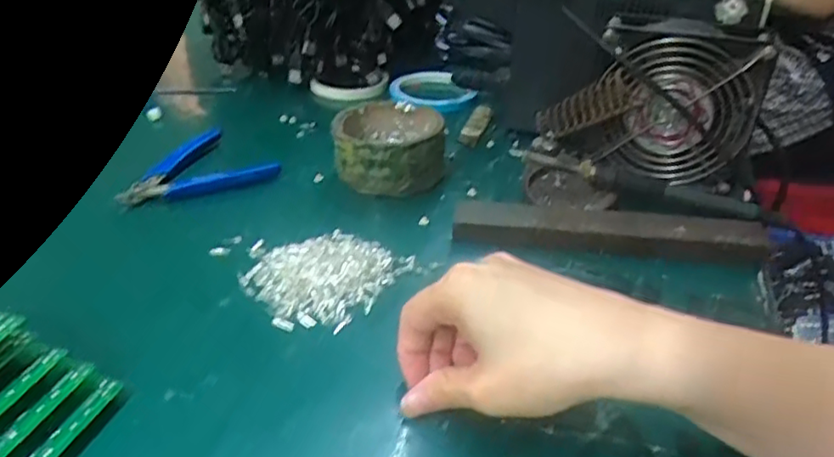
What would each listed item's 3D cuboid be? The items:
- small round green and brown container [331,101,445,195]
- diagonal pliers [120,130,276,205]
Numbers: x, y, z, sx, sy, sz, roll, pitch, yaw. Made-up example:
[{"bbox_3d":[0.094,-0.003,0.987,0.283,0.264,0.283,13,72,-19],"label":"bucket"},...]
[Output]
[{"bbox_3d":[-0.023,-0.065,0.488,0.084,0.049,0.084,2,34,-1],"label":"small round green and brown container"},{"bbox_3d":[-0.175,-0.052,0.495,0.113,0.016,0.095,-9,36,-16],"label":"diagonal pliers"}]

